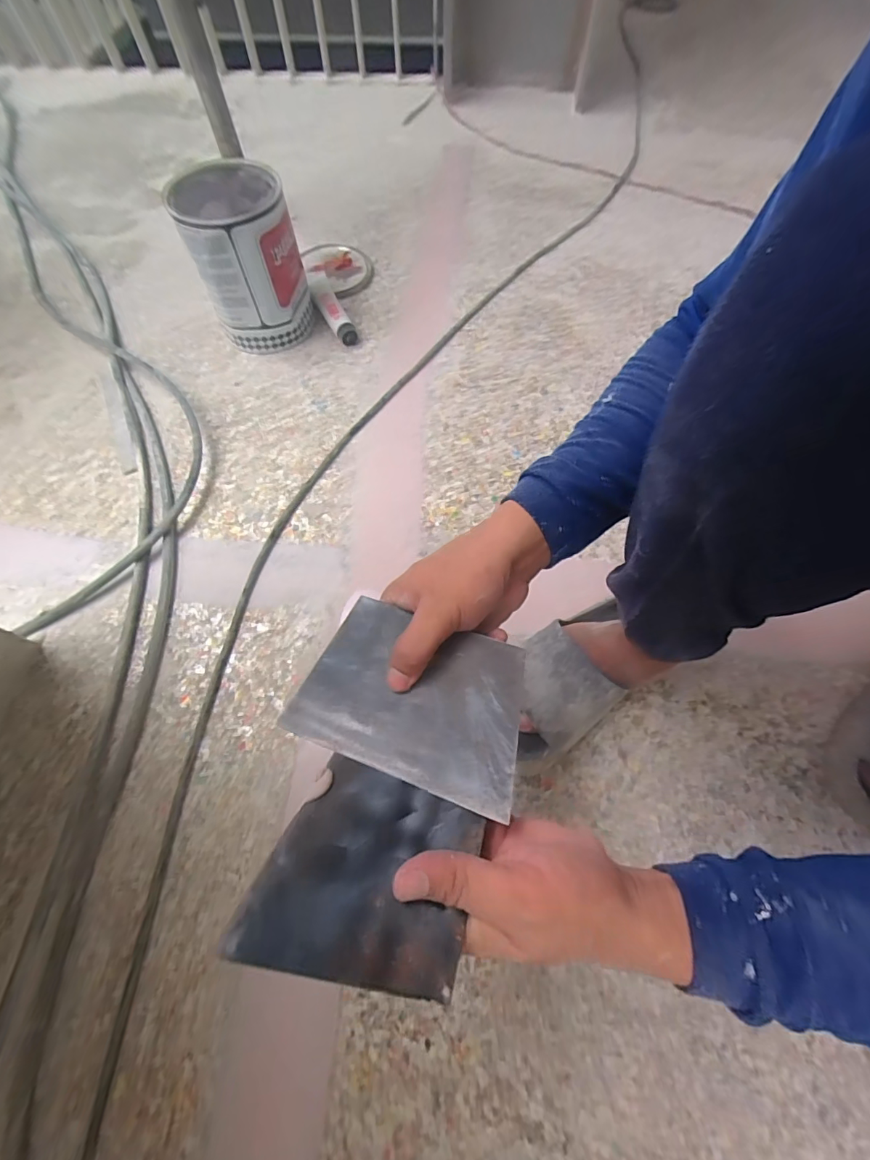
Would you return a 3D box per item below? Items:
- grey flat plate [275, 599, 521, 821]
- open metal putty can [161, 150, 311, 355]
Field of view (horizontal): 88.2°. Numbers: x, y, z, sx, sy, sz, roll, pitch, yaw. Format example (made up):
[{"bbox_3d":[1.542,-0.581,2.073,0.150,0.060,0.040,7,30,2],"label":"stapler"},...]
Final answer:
[{"bbox_3d":[-0.013,0.070,0.278,0.137,0.004,0.093,17,72,15],"label":"grey flat plate"},{"bbox_3d":[-0.300,-0.518,0.732,0.159,0.204,0.178,-21,67,-9],"label":"open metal putty can"}]

